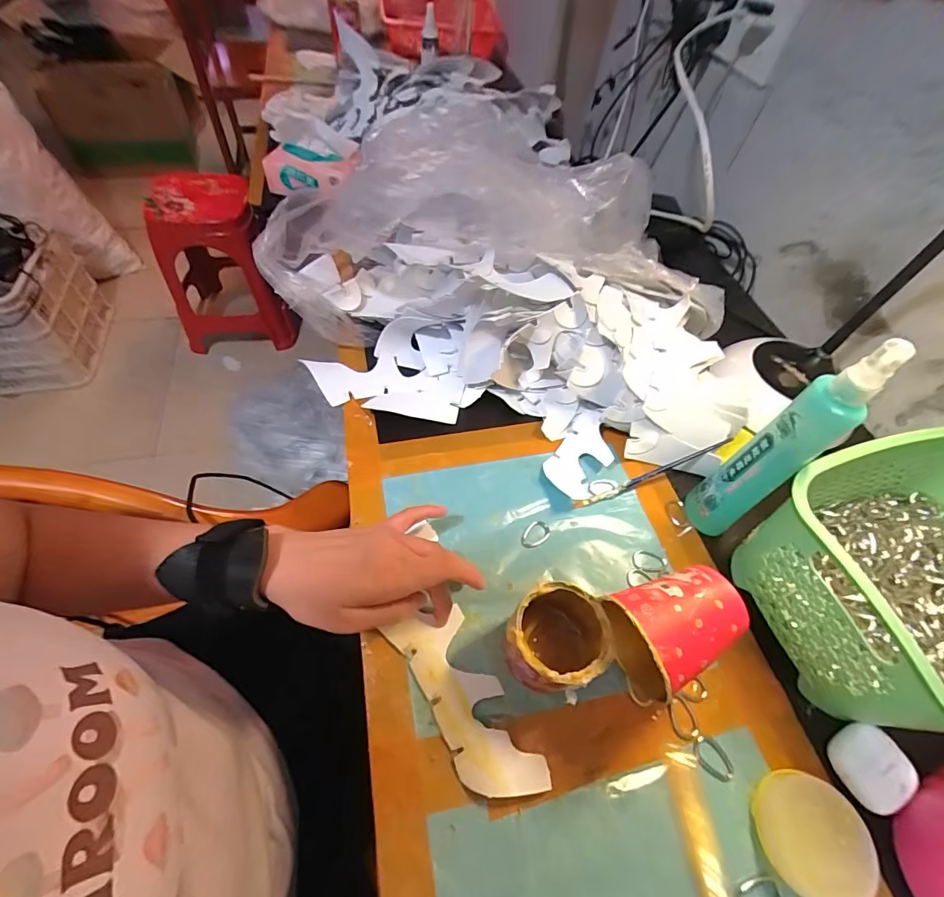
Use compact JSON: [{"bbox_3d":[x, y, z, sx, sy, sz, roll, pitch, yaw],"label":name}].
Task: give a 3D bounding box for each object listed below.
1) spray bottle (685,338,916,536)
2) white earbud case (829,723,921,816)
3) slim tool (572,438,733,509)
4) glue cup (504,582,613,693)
[{"bbox_3d":[0.234,0.007,0.341,0.033,0.220,0.040,-27,63,-22],"label":"spray bottle"},{"bbox_3d":[0.291,0.234,0.320,0.046,0.023,0.046,-27,63,-22],"label":"white earbud case"},{"bbox_3d":[0.175,0.026,0.430,0.162,0.014,0.007,-23,60,2],"label":"slim tool"},{"bbox_3d":[0.061,0.142,0.323,0.069,0.072,0.063,3,56,-4],"label":"glue cup"}]

